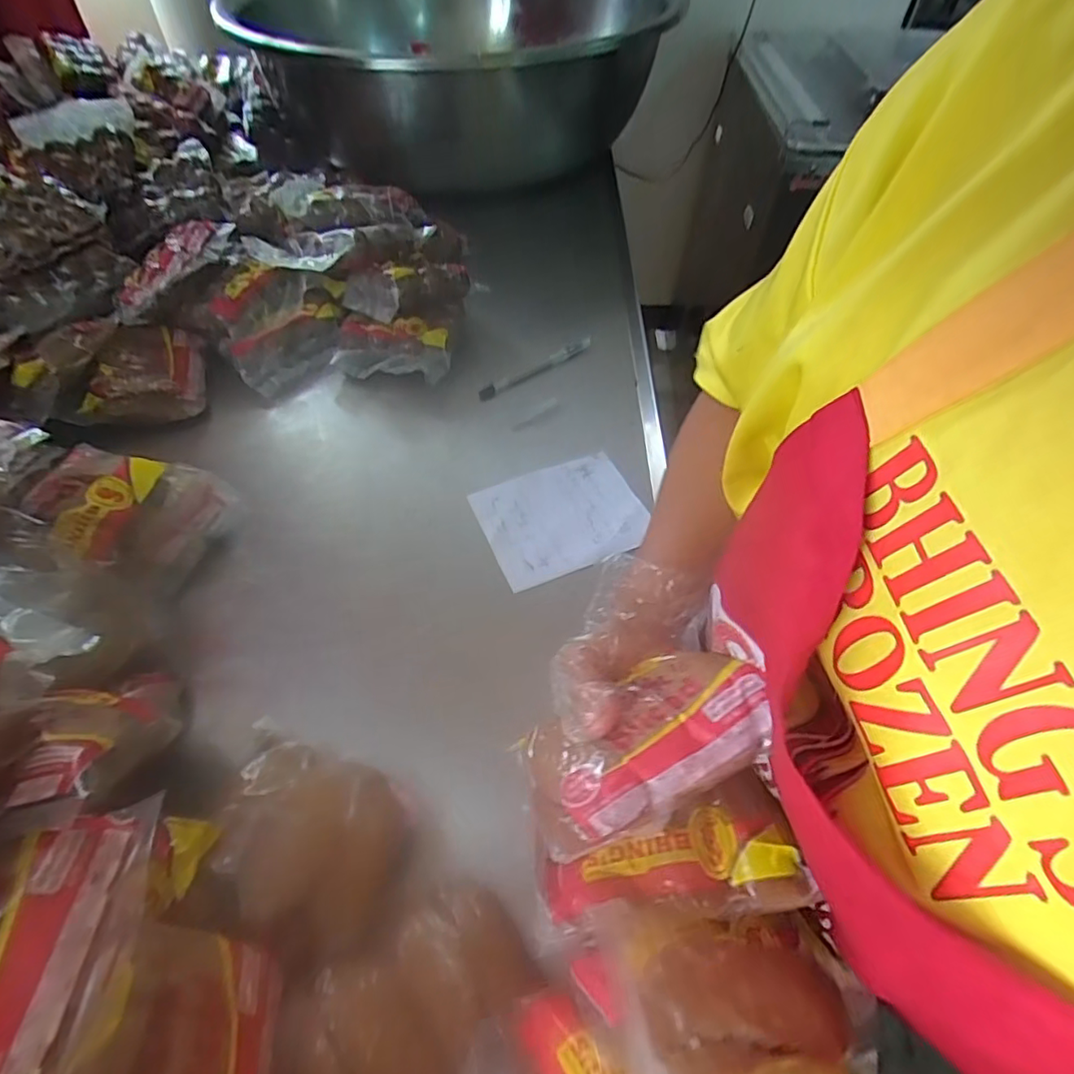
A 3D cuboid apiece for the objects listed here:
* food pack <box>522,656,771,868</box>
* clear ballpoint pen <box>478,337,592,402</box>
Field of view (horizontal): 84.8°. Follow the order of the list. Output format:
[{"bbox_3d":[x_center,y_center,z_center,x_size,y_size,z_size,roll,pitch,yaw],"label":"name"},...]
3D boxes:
[{"bbox_3d":[0.056,0.108,0.298,0.126,0.040,0.071,-27,40,-15],"label":"food pack"},{"bbox_3d":[0.002,-0.181,0.626,0.158,0.010,0.016,-36,62,-26],"label":"clear ballpoint pen"}]

